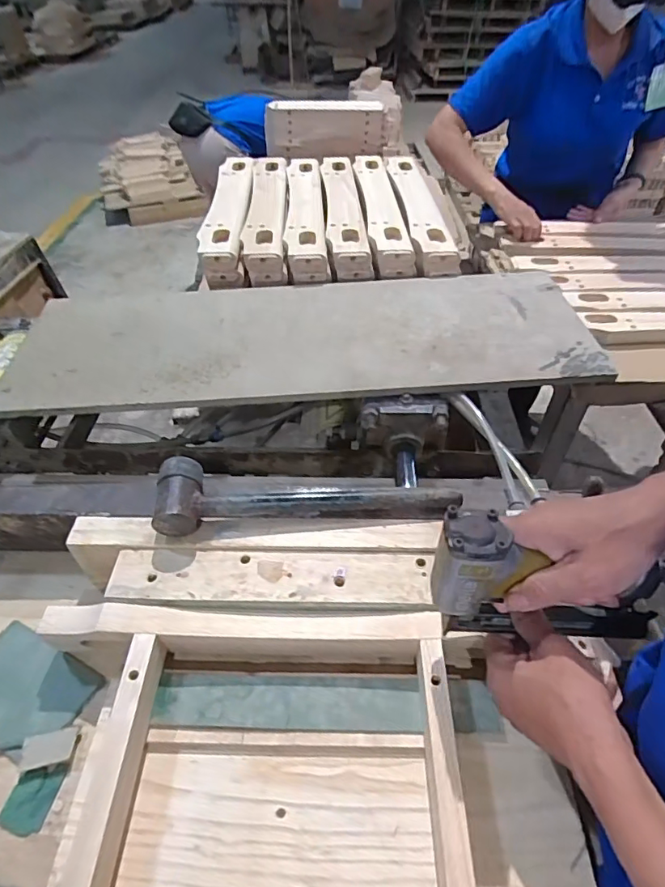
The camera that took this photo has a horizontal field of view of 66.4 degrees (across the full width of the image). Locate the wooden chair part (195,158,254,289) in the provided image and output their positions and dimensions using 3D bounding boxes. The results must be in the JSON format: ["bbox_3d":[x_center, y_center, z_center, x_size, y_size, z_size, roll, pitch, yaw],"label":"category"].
[{"bbox_3d":[-0.197,-0.466,0.985,0.078,0.043,0.509,-4,47,-1],"label":"wooden chair part"}]

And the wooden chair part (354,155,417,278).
[{"bbox_3d":[0.094,-0.476,0.981,0.069,0.033,0.480,-2,45,-1],"label":"wooden chair part"}]

